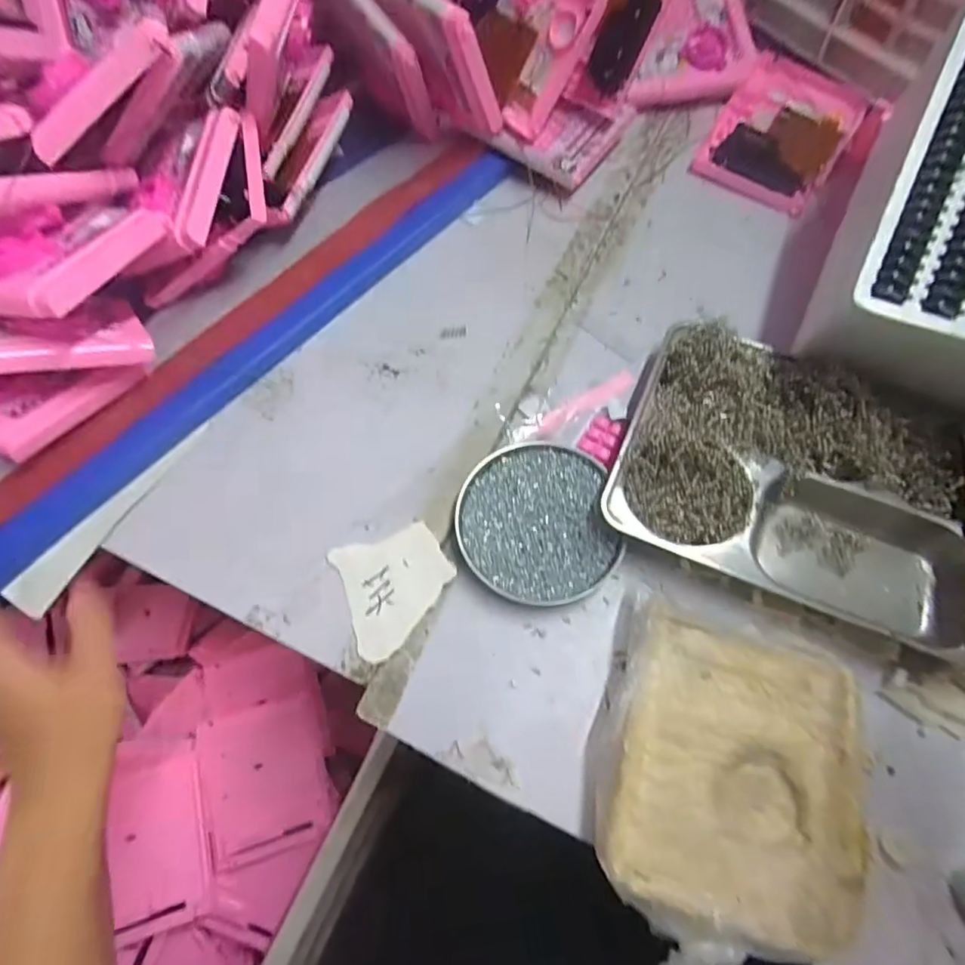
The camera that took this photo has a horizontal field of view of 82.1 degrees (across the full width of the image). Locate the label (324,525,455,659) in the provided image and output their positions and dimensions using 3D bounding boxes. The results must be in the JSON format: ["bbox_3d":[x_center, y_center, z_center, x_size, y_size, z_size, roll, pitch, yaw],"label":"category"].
[{"bbox_3d":[-0.067,0.082,0.444,0.086,0.004,0.092,-23,68,-6],"label":"label"}]

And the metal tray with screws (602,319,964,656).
[{"bbox_3d":[0.251,-0.005,0.446,0.267,0.058,0.206,22,68,10],"label":"metal tray with screws"}]

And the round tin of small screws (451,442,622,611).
[{"bbox_3d":[0.044,0.032,0.457,0.123,0.019,0.132,0,66,0],"label":"round tin of small screws"}]

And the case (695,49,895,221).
[{"bbox_3d":[0.336,-0.391,0.623,0.143,0.048,0.180,40,72,16],"label":"case"}]

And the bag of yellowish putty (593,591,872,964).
[{"bbox_3d":[0.158,0.200,0.371,0.163,0.040,0.211,17,67,8],"label":"bag of yellowish putty"}]

